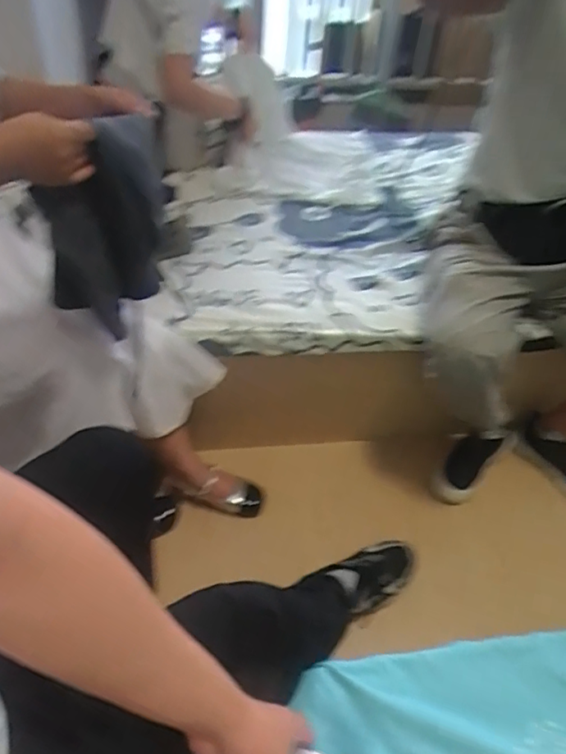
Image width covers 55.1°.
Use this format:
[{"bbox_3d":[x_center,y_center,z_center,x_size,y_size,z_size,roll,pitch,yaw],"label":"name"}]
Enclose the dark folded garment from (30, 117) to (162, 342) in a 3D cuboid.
[{"bbox_3d":[-0.244,-0.207,0.766,0.158,0.246,0.105,-29,55,-29],"label":"dark folded garment"}]

